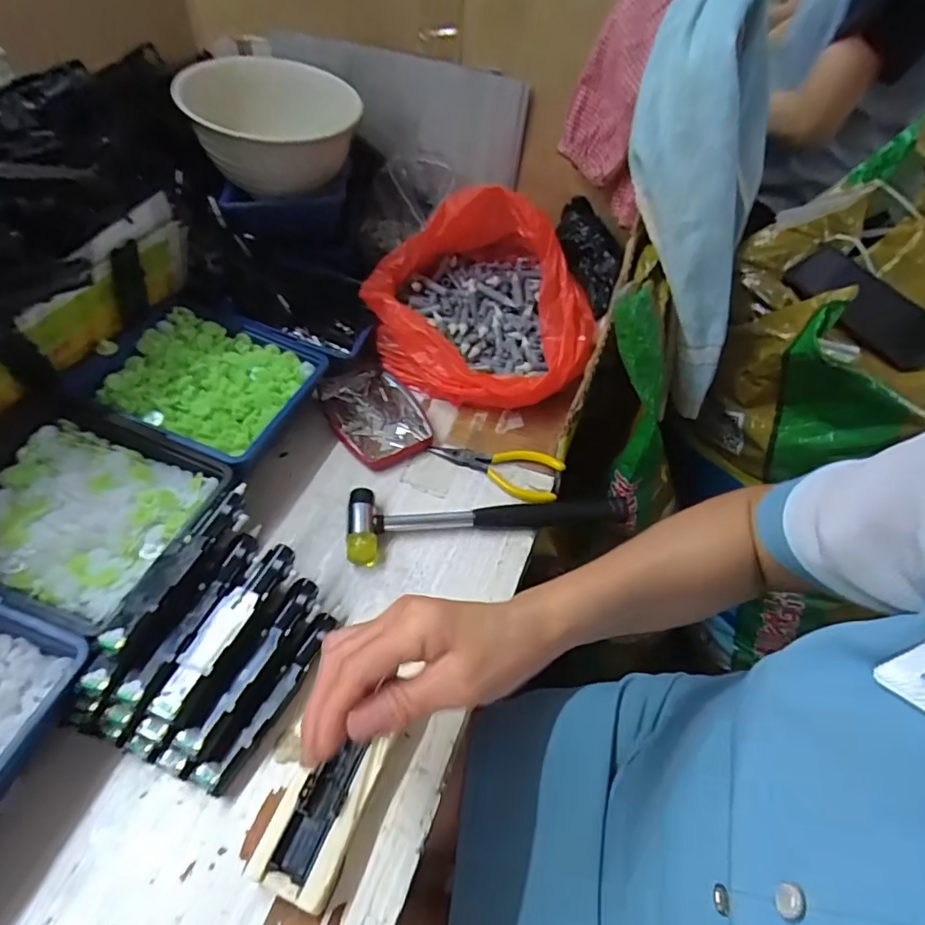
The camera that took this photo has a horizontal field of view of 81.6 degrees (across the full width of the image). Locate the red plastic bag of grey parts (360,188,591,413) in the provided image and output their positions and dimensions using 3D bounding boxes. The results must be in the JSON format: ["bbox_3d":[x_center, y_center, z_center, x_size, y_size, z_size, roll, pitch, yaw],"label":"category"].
[{"bbox_3d":[0.026,-0.164,0.545,0.206,0.136,0.219,-28,58,-25],"label":"red plastic bag of grey parts"}]

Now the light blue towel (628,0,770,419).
[{"bbox_3d":[0.203,-0.209,0.450,0.101,0.308,0.079,-27,32,-25],"label":"light blue towel"}]

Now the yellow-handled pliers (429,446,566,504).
[{"bbox_3d":[0.030,0.000,0.487,0.119,0.016,0.046,22,52,13],"label":"yellow-handled pliers"}]

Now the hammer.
[{"bbox_3d":[0.022,0.041,0.449,0.231,0.022,0.058,-6,51,-10],"label":"hammer"}]

